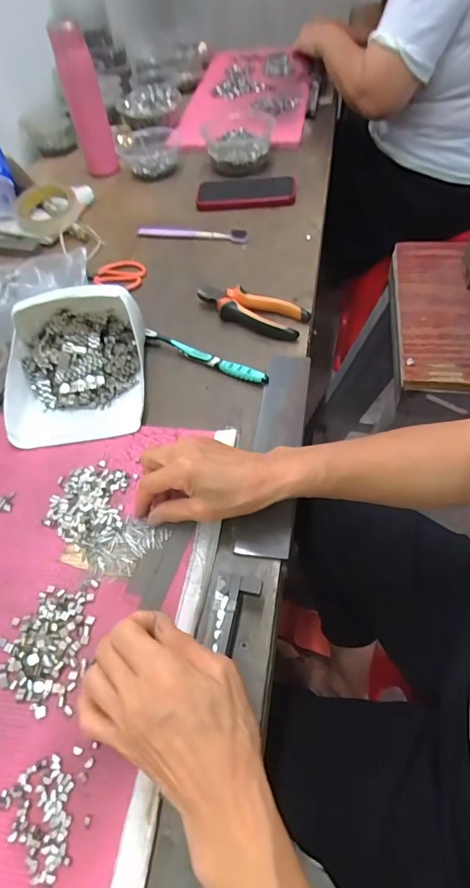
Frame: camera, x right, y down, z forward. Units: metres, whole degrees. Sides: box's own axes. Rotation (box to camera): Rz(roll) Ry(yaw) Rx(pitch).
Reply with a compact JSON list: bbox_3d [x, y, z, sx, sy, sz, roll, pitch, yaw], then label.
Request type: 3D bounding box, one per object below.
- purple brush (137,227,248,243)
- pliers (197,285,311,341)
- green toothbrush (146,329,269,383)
[{"bbox_3d":[-0.071,-0.339,0.714,0.181,0.009,0.026,4,55,10],"label":"purple brush"},{"bbox_3d":[0.018,-0.172,0.580,0.150,0.026,0.053,20,60,20],"label":"pliers"},{"bbox_3d":[-0.038,-0.106,0.539,0.174,0.019,0.011,24,61,22],"label":"green toothbrush"}]

